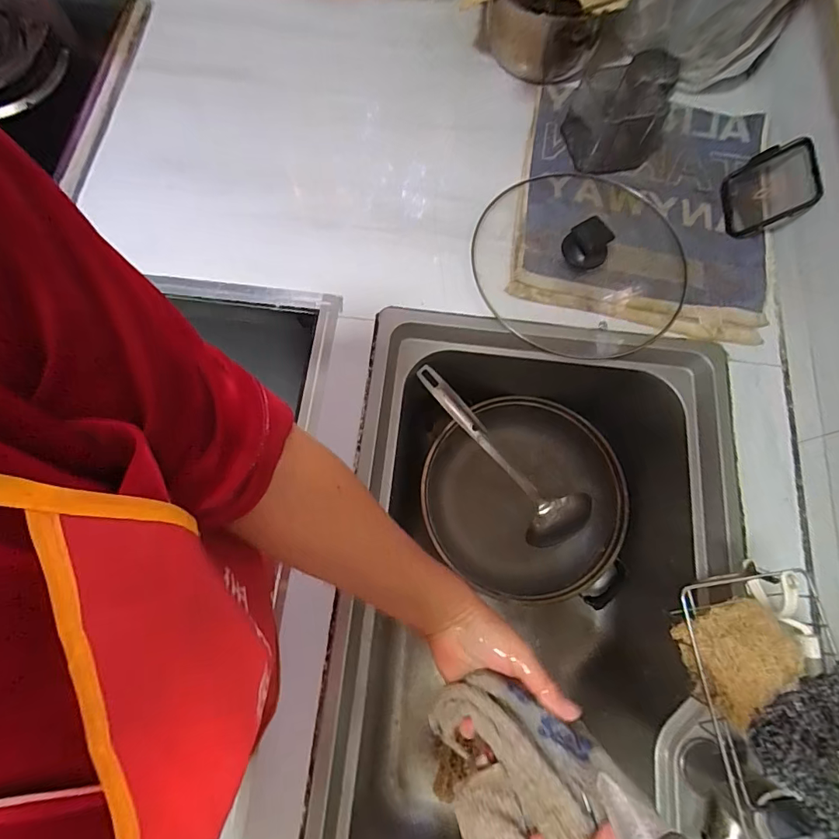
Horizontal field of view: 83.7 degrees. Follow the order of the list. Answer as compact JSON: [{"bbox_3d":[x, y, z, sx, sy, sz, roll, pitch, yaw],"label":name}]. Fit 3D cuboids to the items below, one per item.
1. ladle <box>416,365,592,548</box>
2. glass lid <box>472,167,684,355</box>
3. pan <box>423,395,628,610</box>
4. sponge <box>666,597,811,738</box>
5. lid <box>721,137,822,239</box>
[{"bbox_3d":[0.114,0.050,0.658,0.093,0.054,0.332,-44,98,-13],"label":"ladle"},{"bbox_3d":[0.212,-0.219,0.605,0.262,0.073,0.261,0,73,-1],"label":"glass lid"},{"bbox_3d":[0.151,0.120,0.711,0.280,0.087,0.289,-3,73,-2],"label":"pan"},{"bbox_3d":[0.254,0.191,0.372,0.082,0.041,0.078,-16,49,-10],"label":"sponge"},{"bbox_3d":[0.460,-0.302,0.618,0.029,0.101,0.115,22,67,-36],"label":"lid"}]

